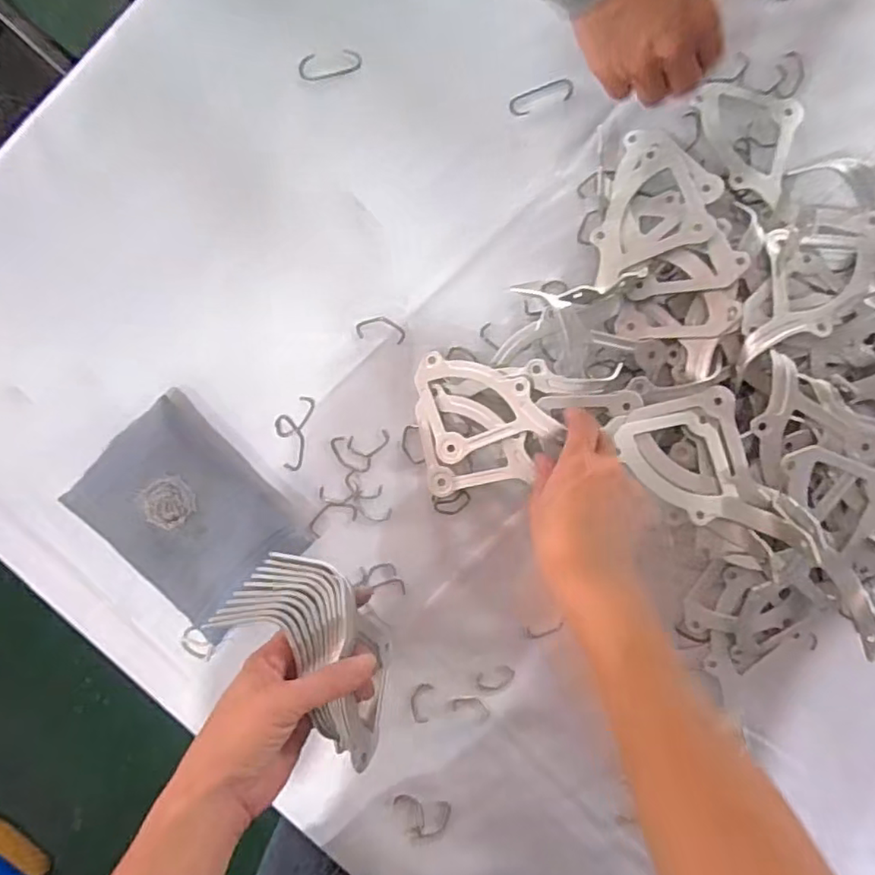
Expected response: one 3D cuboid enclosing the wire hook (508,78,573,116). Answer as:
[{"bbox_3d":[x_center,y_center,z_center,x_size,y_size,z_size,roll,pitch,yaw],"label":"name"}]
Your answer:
[{"bbox_3d":[0.084,-0.274,0.483,0.053,0.004,0.018,-19,91,0],"label":"wire hook"}]

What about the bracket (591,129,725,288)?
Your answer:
[{"bbox_3d":[0.173,-0.177,0.469,0.083,0.007,0.133,18,85,20],"label":"bracket"}]

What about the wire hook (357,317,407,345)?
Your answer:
[{"bbox_3d":[-0.046,-0.088,0.486,0.041,0.004,0.019,9,91,-1],"label":"wire hook"}]

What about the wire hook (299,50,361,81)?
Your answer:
[{"bbox_3d":[-0.087,-0.302,0.487,0.050,0.005,0.019,-10,91,0],"label":"wire hook"}]

